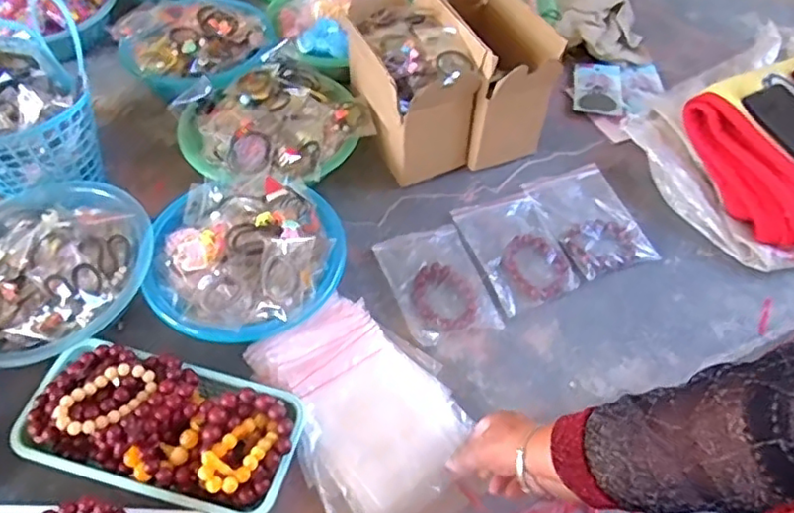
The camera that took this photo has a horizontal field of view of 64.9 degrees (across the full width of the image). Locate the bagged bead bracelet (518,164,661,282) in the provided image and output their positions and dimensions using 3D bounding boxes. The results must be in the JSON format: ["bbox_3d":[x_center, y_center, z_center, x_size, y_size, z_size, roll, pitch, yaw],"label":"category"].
[{"bbox_3d":[0.261,-0.050,0.841,0.113,0.016,0.171,-16,55,-14],"label":"bagged bead bracelet"}]

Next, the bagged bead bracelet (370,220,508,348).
[{"bbox_3d":[0.047,0.031,0.777,0.112,0.020,0.162,-16,55,-14],"label":"bagged bead bracelet"}]

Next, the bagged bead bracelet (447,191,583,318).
[{"bbox_3d":[0.159,-0.010,0.810,0.123,0.022,0.165,-19,55,-15],"label":"bagged bead bracelet"}]

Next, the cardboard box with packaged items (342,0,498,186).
[{"bbox_3d":[0.012,-0.240,0.872,0.130,0.181,0.224,-18,55,-15],"label":"cardboard box with packaged items"}]

